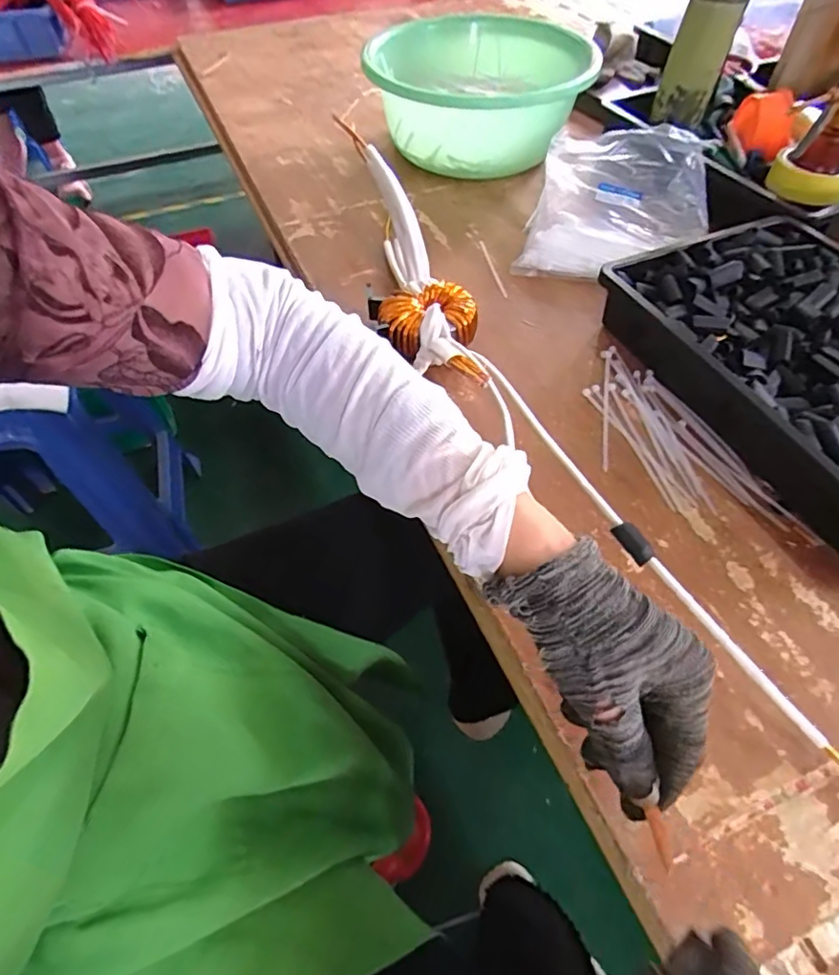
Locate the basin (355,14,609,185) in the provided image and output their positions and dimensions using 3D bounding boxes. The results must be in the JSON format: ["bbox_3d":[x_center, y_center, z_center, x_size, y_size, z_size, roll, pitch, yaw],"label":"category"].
[{"bbox_3d":[0.084,-0.546,0.790,0.286,0.121,0.282,9,54,8],"label":"basin"}]

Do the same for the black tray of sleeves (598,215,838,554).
[{"bbox_3d":[0.357,-0.105,0.497,0.246,0.066,0.365,-20,56,-13],"label":"black tray of sleeves"}]

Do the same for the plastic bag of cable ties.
[{"bbox_3d":[0.234,-0.333,0.658,0.194,0.083,0.218,13,55,10],"label":"plastic bag of cable ties"}]

